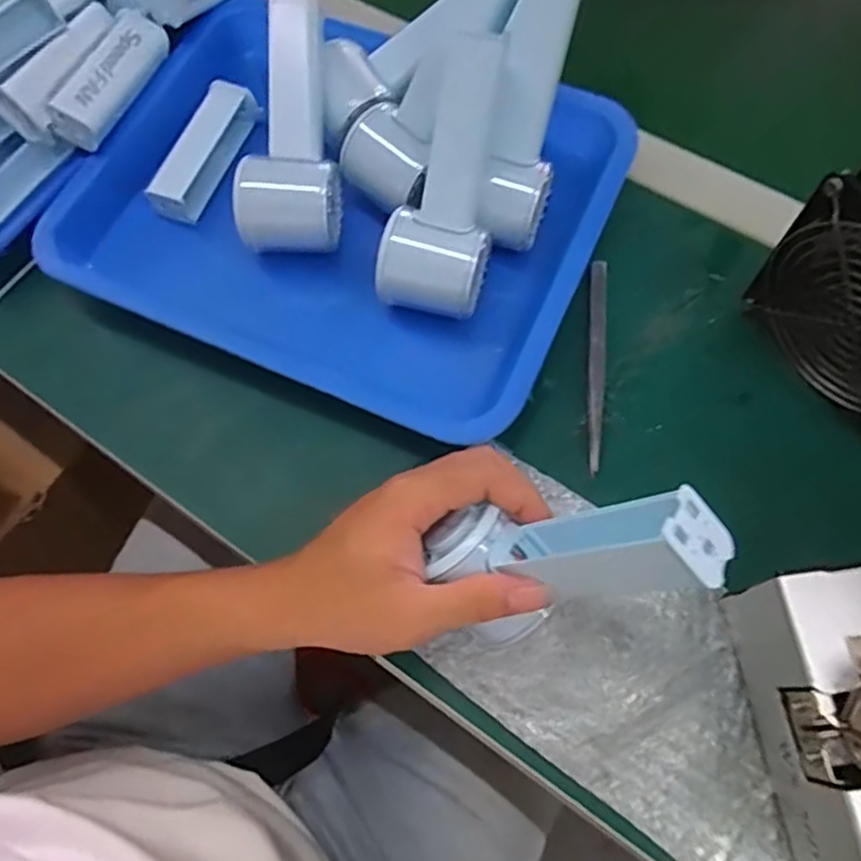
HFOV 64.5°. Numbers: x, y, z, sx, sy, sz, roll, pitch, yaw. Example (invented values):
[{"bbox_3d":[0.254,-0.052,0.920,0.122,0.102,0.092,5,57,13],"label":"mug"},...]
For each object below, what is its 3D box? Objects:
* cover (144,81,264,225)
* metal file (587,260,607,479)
[{"bbox_3d":[-0.155,-0.192,0.466,0.034,0.027,0.099,18,70,10],"label":"cover"},{"bbox_3d":[0.100,-0.043,0.412,0.011,0.012,0.139,5,68,5],"label":"metal file"}]

